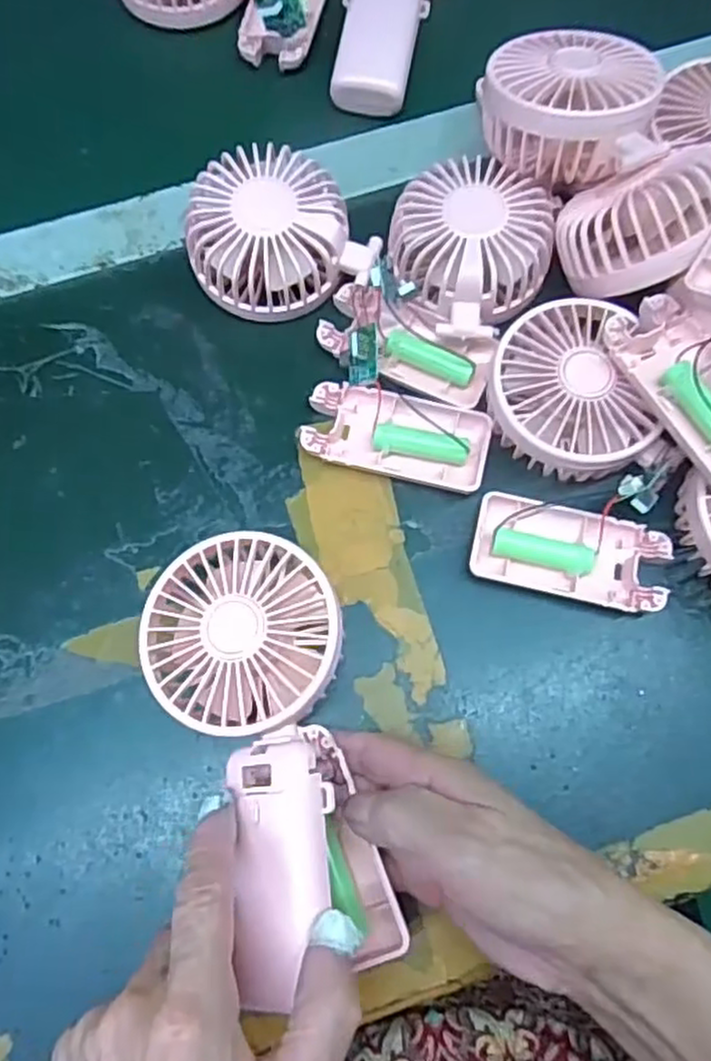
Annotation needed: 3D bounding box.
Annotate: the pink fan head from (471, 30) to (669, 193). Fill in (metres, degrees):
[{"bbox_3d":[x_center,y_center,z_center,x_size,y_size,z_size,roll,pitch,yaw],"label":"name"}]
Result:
[{"bbox_3d":[0.109,-0.219,0.373,0.093,0.041,0.085,15,61,10],"label":"pink fan head"}]

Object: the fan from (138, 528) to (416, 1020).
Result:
[{"bbox_3d":[-0.035,0.085,0.297,0.081,0.036,0.176,-17,72,-5],"label":"fan"}]

